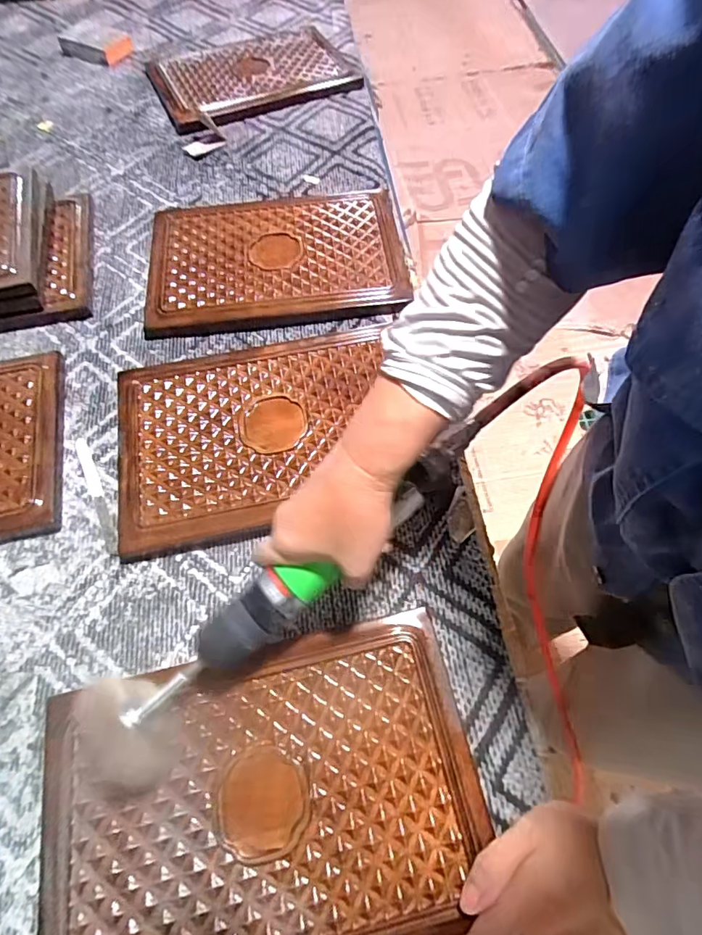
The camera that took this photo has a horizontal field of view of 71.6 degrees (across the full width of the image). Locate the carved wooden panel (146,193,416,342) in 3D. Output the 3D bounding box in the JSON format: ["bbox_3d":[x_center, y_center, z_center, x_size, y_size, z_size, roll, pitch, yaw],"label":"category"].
[{"bbox_3d":[-0.094,-0.263,0.612,0.306,0.026,0.210,-6,63,-3],"label":"carved wooden panel"}]

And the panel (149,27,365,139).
[{"bbox_3d":[-0.165,-0.675,0.827,0.331,0.019,0.249,-25,65,-12],"label":"panel"}]

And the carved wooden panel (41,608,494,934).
[{"bbox_3d":[-0.063,0.245,0.351,0.308,0.014,0.201,-13,63,-7],"label":"carved wooden panel"}]

